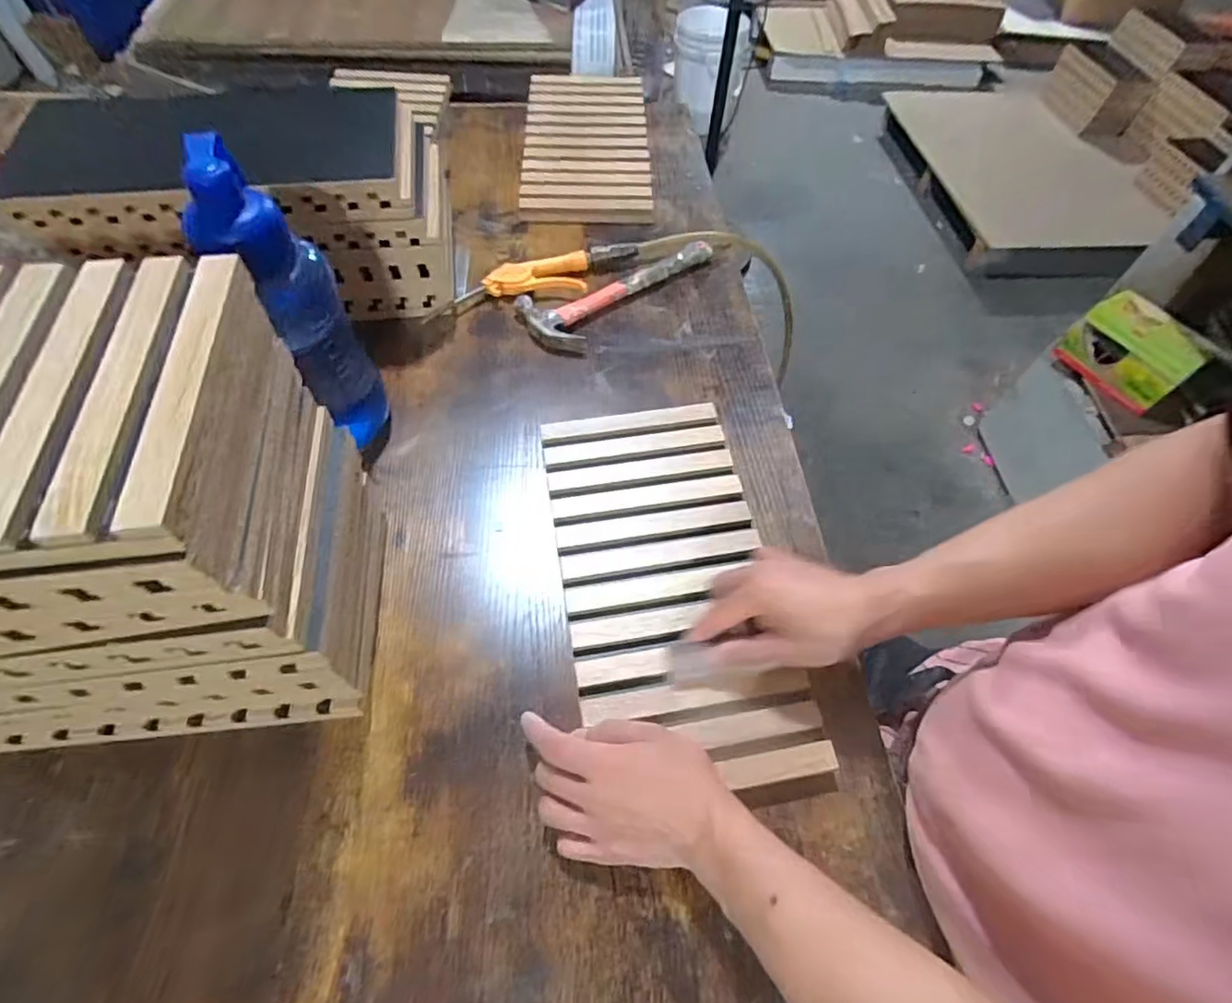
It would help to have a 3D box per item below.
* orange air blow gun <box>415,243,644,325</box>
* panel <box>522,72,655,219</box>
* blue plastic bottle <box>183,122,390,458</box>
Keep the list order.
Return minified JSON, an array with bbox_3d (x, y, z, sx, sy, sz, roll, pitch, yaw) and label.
[{"bbox_3d":[-0.098,-0.273,0.739,0.270,0.025,0.067,-18,60,-13],"label":"orange air blow gun"},{"bbox_3d":[-0.043,-0.532,0.889,0.182,0.018,0.338,0,65,-4],"label":"panel"},{"bbox_3d":[-0.267,-0.155,0.515,0.057,0.274,0.064,-1,58,-2],"label":"blue plastic bottle"}]

